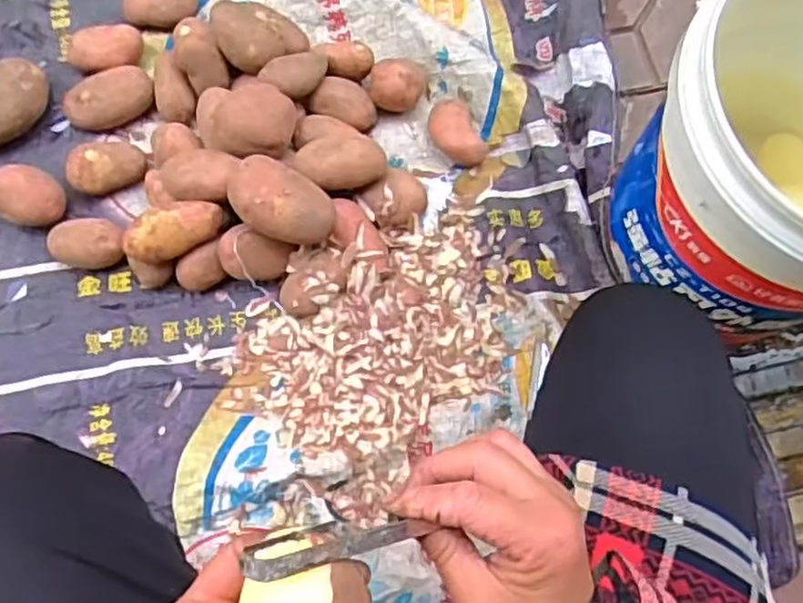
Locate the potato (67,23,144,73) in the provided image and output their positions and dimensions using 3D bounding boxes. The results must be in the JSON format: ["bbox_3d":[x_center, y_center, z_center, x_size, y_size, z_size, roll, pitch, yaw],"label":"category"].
[{"bbox_3d":[-0.399,-0.338,0.941,0.101,0.045,0.063,-9,75,-7],"label":"potato"}]

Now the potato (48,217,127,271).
[{"bbox_3d":[-0.386,-0.070,0.863,0.094,0.045,0.060,3,74,-3],"label":"potato"}]

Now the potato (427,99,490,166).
[{"bbox_3d":[0.072,-0.224,0.918,0.062,0.040,0.101,-18,76,-9],"label":"potato"}]

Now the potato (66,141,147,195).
[{"bbox_3d":[-0.373,-0.169,0.891,0.094,0.052,0.062,-11,76,-7],"label":"potato"}]

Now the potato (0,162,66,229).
[{"bbox_3d":[-0.467,-0.129,0.871,0.089,0.062,0.067,19,74,1],"label":"potato"}]

